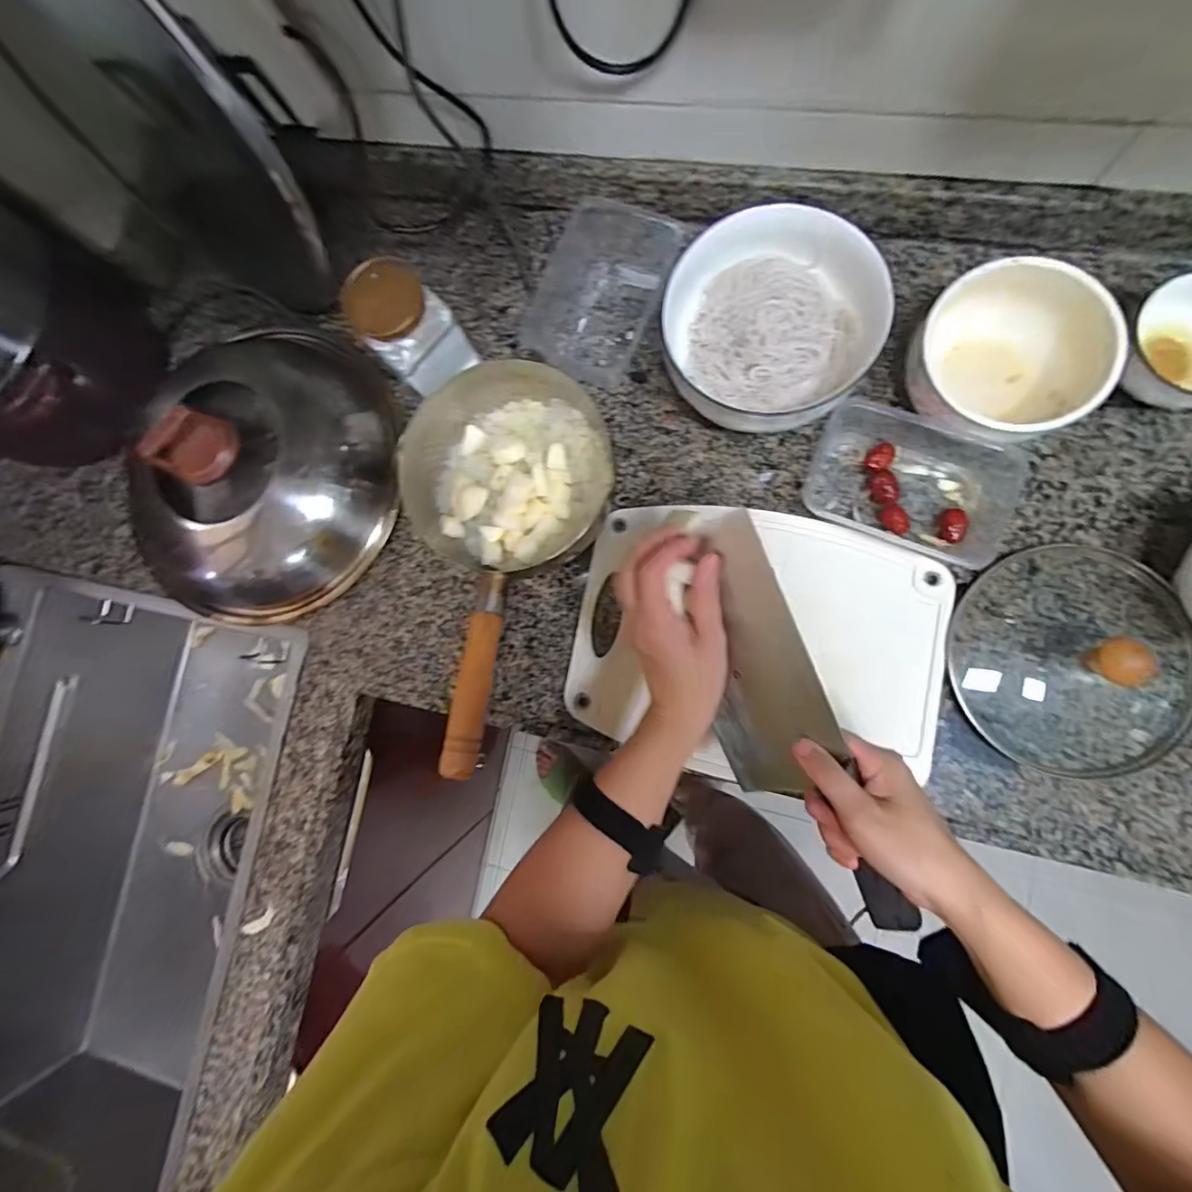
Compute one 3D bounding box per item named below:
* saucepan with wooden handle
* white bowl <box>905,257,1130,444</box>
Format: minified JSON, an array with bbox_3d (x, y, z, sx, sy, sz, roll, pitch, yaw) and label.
[{"bbox_3d":[-0.094,-0.035,0.498,0.193,0.098,0.384,3,84,8],"label":"saucepan with wooden handle"},{"bbox_3d":[0.364,-0.206,0.465,0.152,0.082,0.140,-1,84,8],"label":"white bowl"}]

